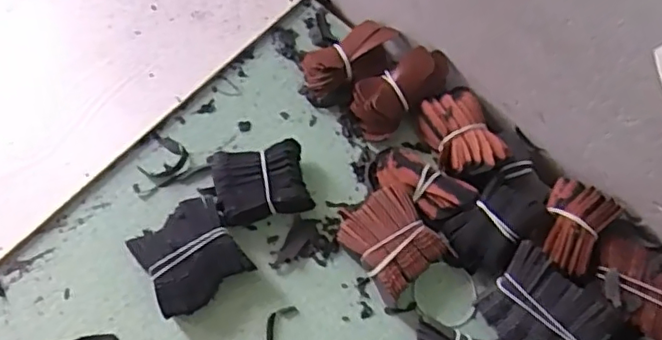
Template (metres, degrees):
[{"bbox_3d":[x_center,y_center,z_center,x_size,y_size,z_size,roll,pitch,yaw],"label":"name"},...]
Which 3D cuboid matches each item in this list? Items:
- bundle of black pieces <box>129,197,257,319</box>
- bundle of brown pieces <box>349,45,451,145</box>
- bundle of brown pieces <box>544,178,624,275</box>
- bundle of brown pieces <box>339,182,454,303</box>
[{"bbox_3d":[-0.111,0.070,0.480,0.073,0.030,0.074,-33,72,-13],"label":"bundle of black pieces"},{"bbox_3d":[0.058,-0.068,0.523,0.091,0.024,0.044,-39,73,6],"label":"bundle of brown pieces"},{"bbox_3d":[0.190,0.044,0.471,0.049,0.015,0.066,30,71,11],"label":"bundle of brown pieces"},{"bbox_3d":[0.049,0.058,0.497,0.068,0.030,0.078,-32,72,-12],"label":"bundle of brown pieces"}]

